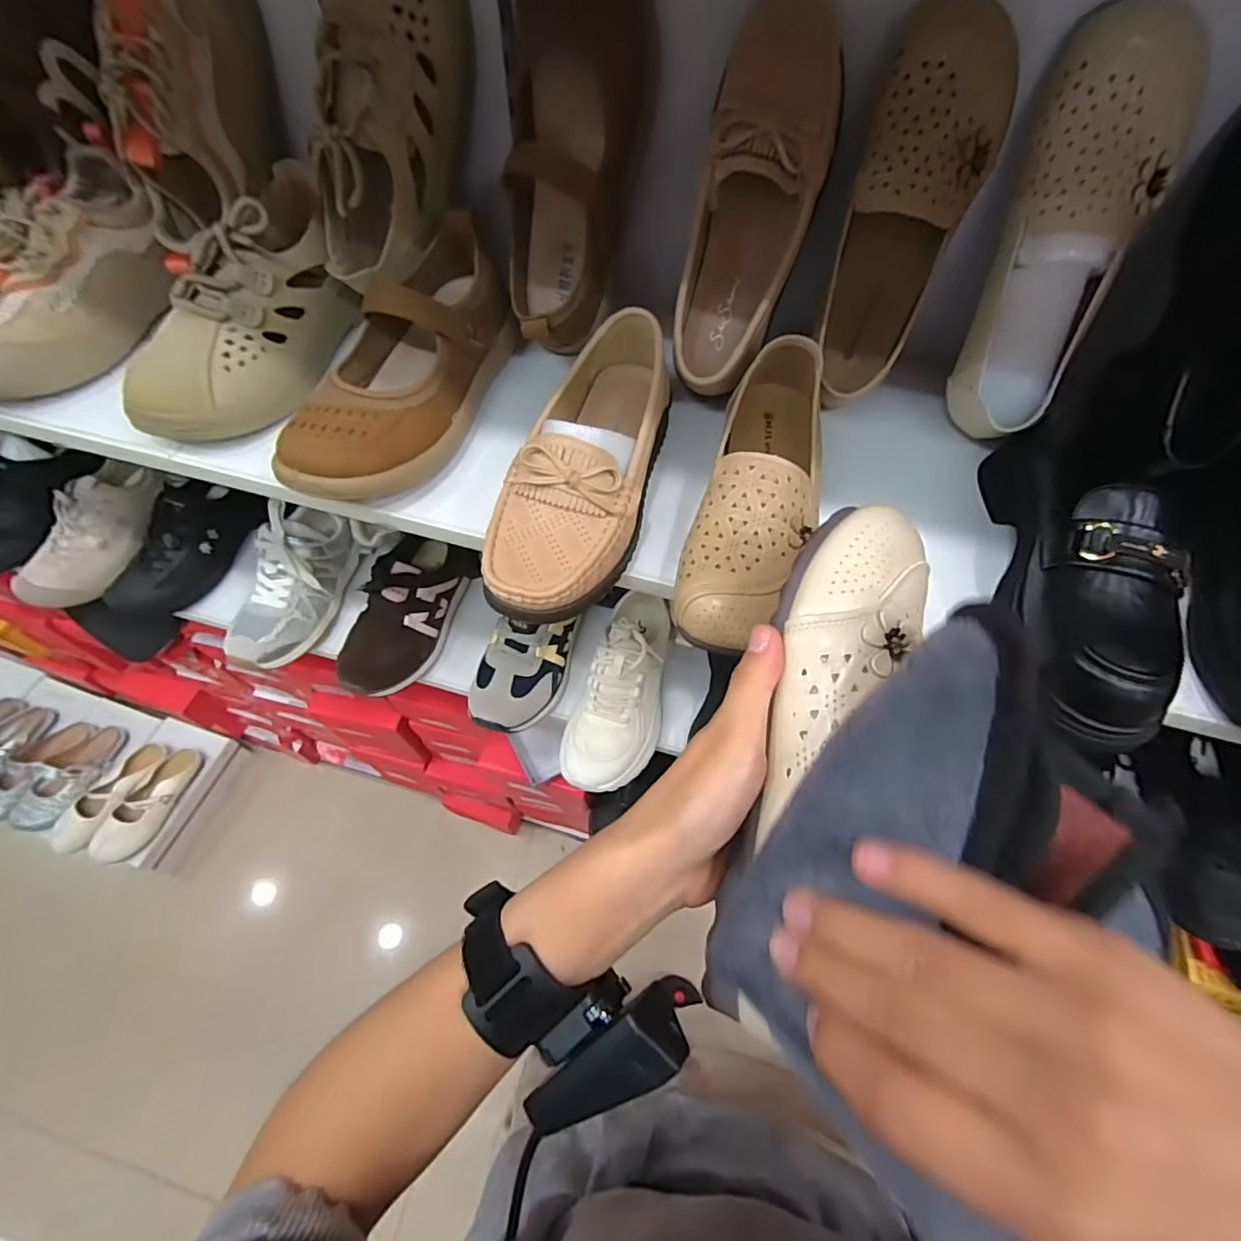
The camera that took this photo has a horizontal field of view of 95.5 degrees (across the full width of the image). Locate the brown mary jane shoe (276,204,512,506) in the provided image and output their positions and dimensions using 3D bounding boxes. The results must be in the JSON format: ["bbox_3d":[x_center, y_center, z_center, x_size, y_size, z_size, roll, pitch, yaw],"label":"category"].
[{"bbox_3d":[-0.156,-0.187,0.402,0.088,0.075,0.230,15,60,6],"label":"brown mary jane shoe"}]

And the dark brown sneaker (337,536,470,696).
[{"bbox_3d":[-0.247,-0.018,0.661,0.091,0.088,0.211,16,60,6],"label":"dark brown sneaker"}]

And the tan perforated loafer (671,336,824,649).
[{"bbox_3d":[0.094,-0.095,0.364,0.070,0.056,0.243,16,60,6],"label":"tan perforated loafer"}]

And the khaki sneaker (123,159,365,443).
[{"bbox_3d":[-0.269,-0.238,0.430,0.098,0.084,0.242,15,72,6],"label":"khaki sneaker"}]

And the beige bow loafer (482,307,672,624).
[{"bbox_3d":[-0.018,-0.110,0.376,0.079,0.072,0.242,16,60,6],"label":"beige bow loafer"}]

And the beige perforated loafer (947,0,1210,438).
[{"bbox_3d":[0.292,-0.242,0.373,0.076,0.229,0.054,2,34,-2],"label":"beige perforated loafer"}]

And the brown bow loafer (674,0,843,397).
[{"bbox_3d":[0.088,-0.272,0.382,0.075,0.212,0.058,19,34,8],"label":"brown bow loafer"}]

